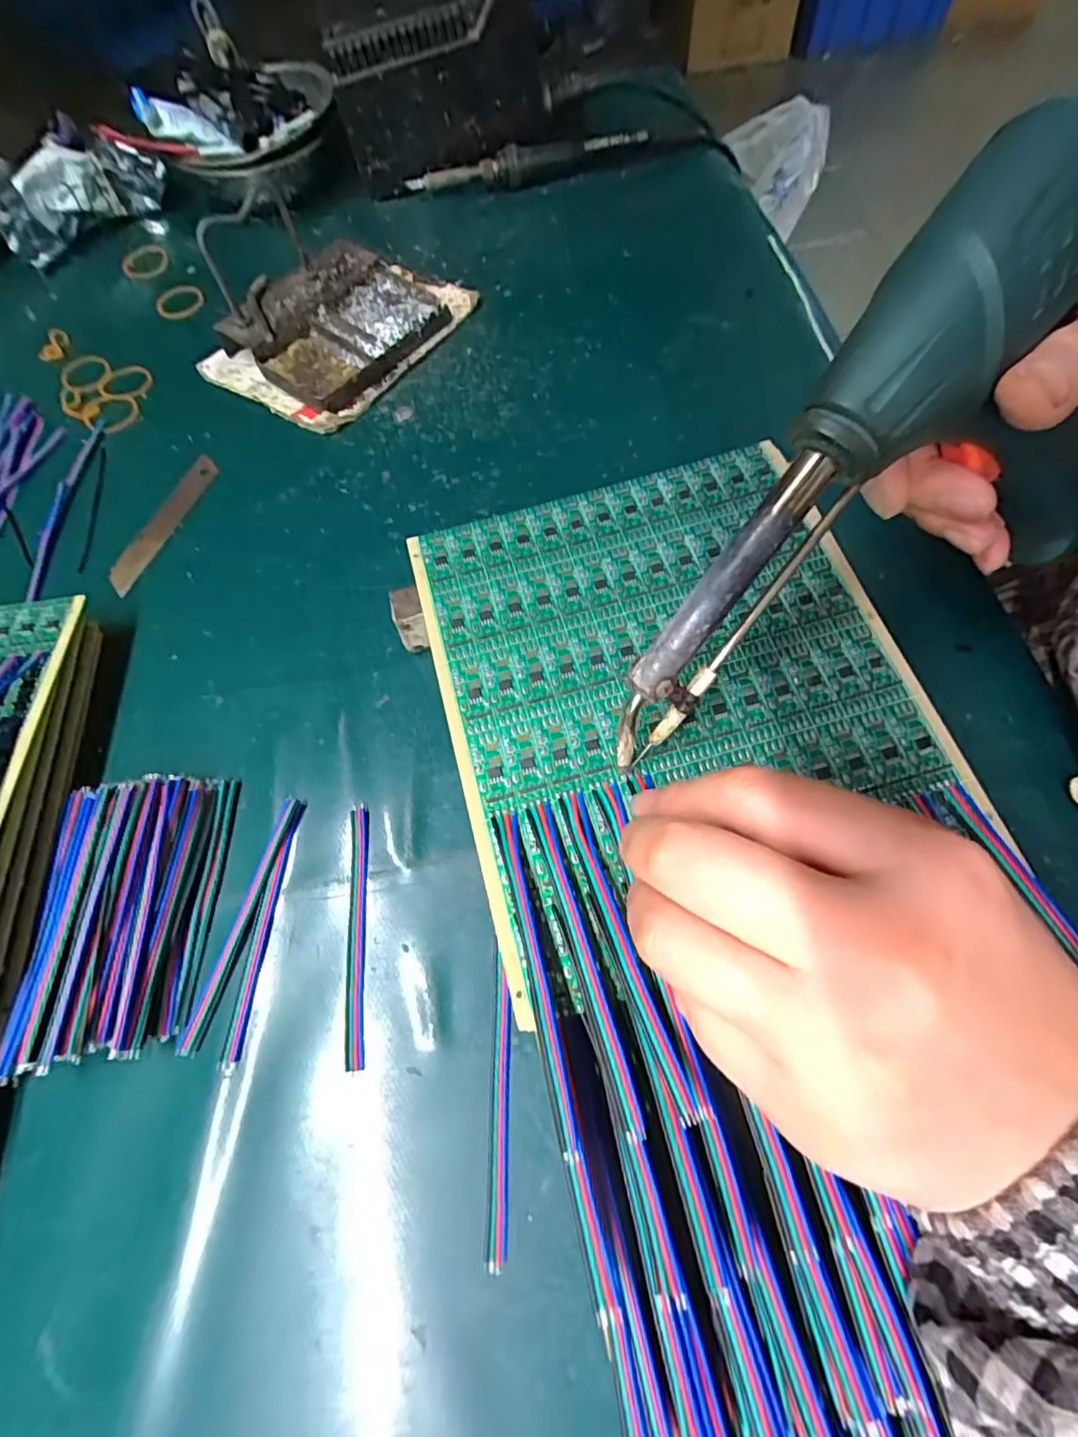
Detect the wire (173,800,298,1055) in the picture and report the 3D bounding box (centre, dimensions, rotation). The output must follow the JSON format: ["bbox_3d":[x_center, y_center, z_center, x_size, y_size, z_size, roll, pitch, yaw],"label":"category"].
[{"bbox_3d":[-0.117,0.078,0.226,0.008,0.004,0.096,12,66,9],"label":"wire"}]

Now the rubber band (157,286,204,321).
[{"bbox_3d":[-0.254,-0.295,0.407,0.032,0.004,0.038,-24,66,-7],"label":"rubber band"}]

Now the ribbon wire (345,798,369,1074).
[{"bbox_3d":[-0.071,0.080,0.222,0.007,0.004,0.095,-7,65,0],"label":"ribbon wire"}]

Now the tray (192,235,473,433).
[{"bbox_3d":[-0.125,-0.253,0.365,0.110,0.027,0.146,32,71,17],"label":"tray"}]

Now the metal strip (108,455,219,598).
[{"bbox_3d":[-0.210,-0.111,0.324,0.017,0.004,0.098,18,66,2],"label":"metal strip"}]

